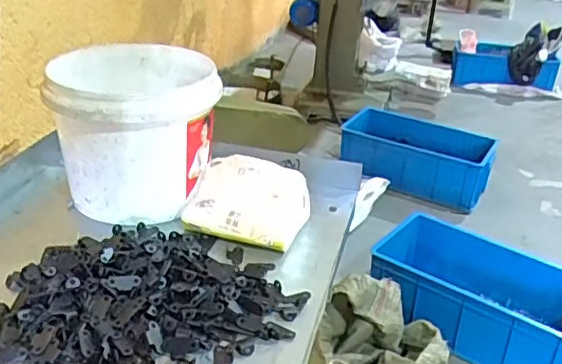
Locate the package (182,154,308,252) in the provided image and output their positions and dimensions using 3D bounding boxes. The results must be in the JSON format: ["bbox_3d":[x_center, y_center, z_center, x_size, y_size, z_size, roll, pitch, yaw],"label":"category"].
[{"bbox_3d":[-0.038,0.015,0.649,0.125,0.080,0.073,10,29,14],"label":"package"}]

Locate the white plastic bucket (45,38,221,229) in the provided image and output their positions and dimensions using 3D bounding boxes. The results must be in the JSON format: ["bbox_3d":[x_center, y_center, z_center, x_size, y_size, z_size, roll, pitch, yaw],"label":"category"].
[{"bbox_3d":[-0.164,-0.057,0.699,0.171,0.148,0.180,-6,29,-15],"label":"white plastic bucket"}]

